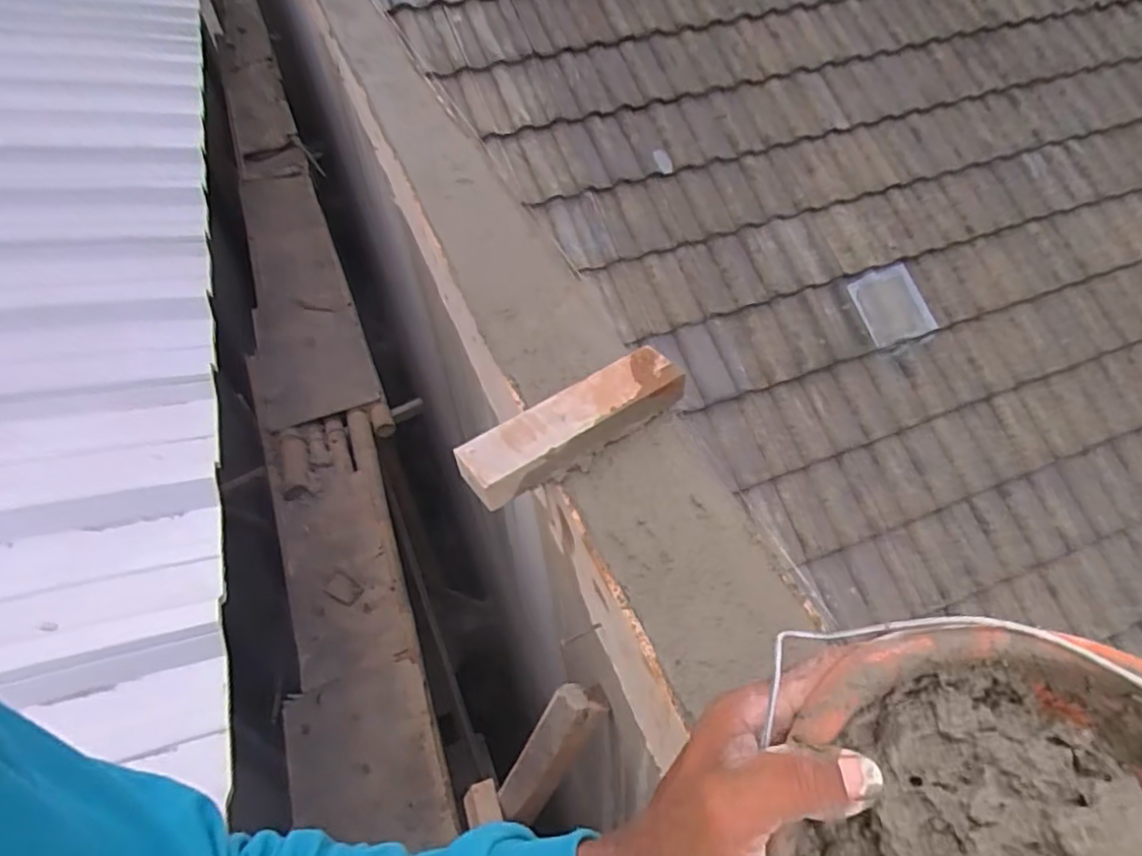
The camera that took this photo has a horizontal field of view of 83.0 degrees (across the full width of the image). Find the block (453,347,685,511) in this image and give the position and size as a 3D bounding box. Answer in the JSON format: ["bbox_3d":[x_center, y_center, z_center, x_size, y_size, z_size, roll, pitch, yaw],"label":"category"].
[{"bbox_3d":[0.004,-0.004,0.625,0.237,0.038,0.065,-30,53,-21],"label":"block"}]

